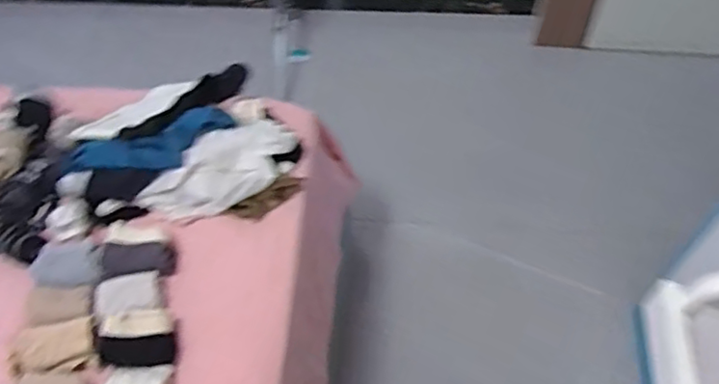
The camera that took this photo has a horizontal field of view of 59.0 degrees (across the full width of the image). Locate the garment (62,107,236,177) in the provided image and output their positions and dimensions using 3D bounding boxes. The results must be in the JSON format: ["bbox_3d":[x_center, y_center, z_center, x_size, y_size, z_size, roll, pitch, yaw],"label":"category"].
[{"bbox_3d":[-0.368,-0.074,1.109,0.294,0.061,0.106,-17,60,-6],"label":"garment"}]

